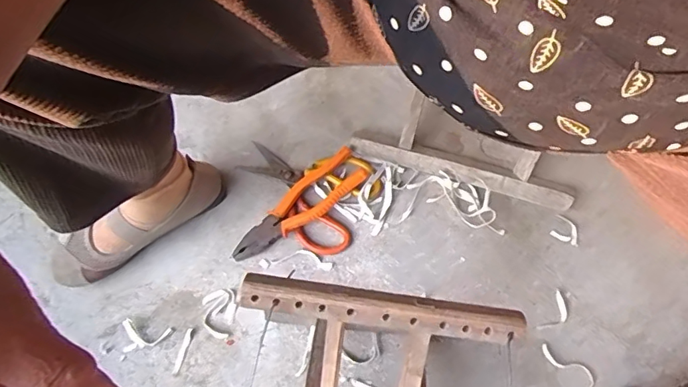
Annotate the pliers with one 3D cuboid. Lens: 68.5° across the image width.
[{"bbox_3d":[-0.062,0.018,0.653,0.194,0.025,0.055,-36,76,-9],"label":"pliers"}]

